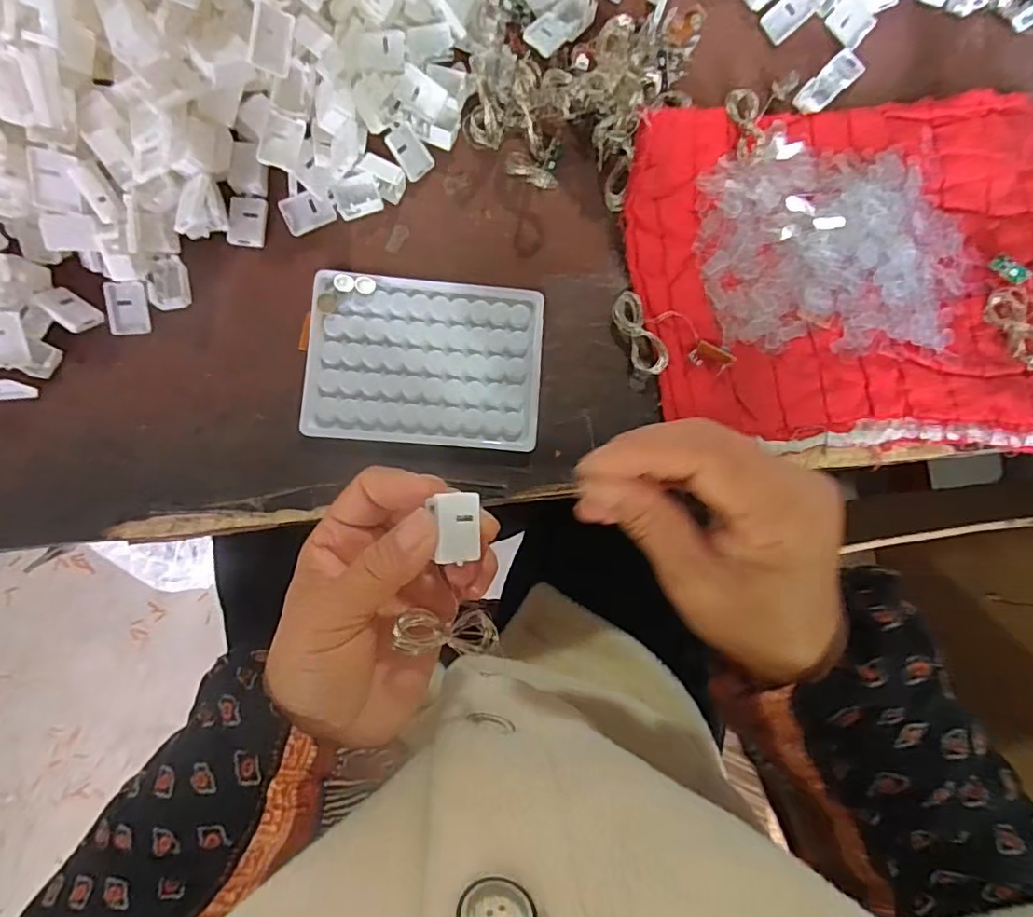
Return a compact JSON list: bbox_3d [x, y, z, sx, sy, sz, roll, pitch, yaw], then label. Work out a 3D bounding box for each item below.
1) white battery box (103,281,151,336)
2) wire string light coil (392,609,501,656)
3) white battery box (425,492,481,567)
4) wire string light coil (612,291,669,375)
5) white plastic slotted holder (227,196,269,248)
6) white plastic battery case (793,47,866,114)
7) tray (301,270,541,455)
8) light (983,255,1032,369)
[{"bbox_3d":[-0.211,-0.082,0.311,0.020,0.008,0.026,-4,85,-7],"label":"white battery box"},{"bbox_3d":[-0.027,0.073,0.240,0.048,0.009,0.016,16,81,-43],"label":"wire string light coil"},{"bbox_3d":[-0.026,0.027,0.227,0.020,0.011,0.025,4,81,-37],"label":"white battery box"},{"bbox_3d":[0.073,-0.074,0.340,0.019,0.007,0.051,-25,88,-8],"label":"wire string light coil"},{"bbox_3d":[-0.152,-0.134,0.326,0.020,0.004,0.028,4,84,-6],"label":"white plastic slotted holder"},{"bbox_3d":[0.204,-0.244,0.370,0.059,0.004,0.020,-43,90,-8],"label":"white plastic battery case"},{"bbox_3d":[-0.051,-0.056,0.328,0.129,0.007,0.094,4,84,-6],"label":"tray"},{"bbox_3d":[0.327,-0.090,0.357,0.056,0.020,0.068,2,84,-6],"label":"light"}]

